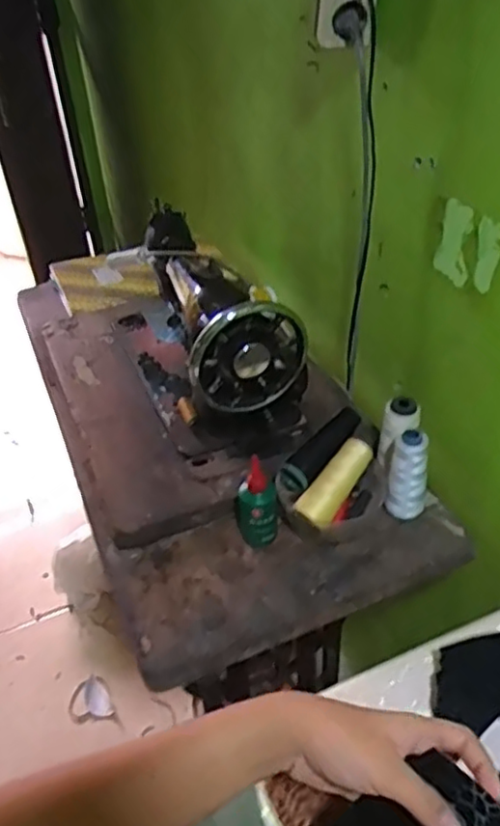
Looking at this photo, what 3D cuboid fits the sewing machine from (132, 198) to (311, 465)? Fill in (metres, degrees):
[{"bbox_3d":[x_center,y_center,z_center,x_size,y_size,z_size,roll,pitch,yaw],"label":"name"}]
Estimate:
[{"bbox_3d":[-0.059,-0.116,0.899,0.166,0.205,0.322,-16,41,-15],"label":"sewing machine"}]

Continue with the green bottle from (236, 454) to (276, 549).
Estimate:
[{"bbox_3d":[0.007,0.104,0.747,0.041,0.107,0.040,-2,40,2],"label":"green bottle"}]

